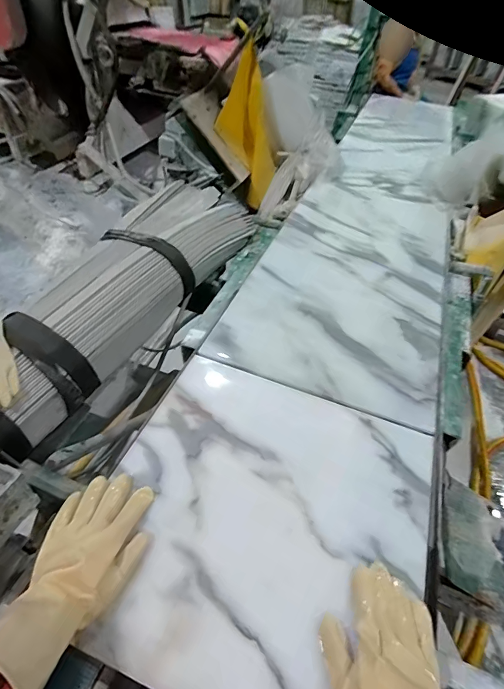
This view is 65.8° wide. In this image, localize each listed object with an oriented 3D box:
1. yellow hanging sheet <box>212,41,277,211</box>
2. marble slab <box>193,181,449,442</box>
[{"bbox_3d":[-0.021,-0.693,1.283,0.163,0.462,0.087,-17,26,-15],"label":"yellow hanging sheet"},{"bbox_3d":[0.266,-0.205,1.010,0.446,0.014,0.892,19,48,12],"label":"marble slab"}]

